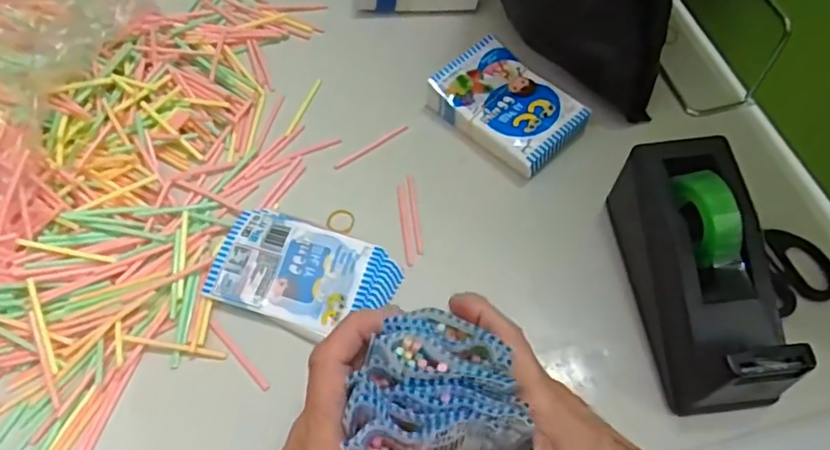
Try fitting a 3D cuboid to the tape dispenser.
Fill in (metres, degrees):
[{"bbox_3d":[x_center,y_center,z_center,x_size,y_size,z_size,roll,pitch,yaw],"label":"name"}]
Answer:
[{"bbox_3d":[0.167,0.026,0.335,0.056,0.081,0.153,-5,61,-2],"label":"tape dispenser"}]

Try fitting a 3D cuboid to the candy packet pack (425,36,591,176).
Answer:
[{"bbox_3d":[0.070,-0.088,0.437,0.071,0.031,0.106,-40,67,-19],"label":"candy packet pack"}]

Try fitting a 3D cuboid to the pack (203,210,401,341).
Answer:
[{"bbox_3d":[-0.074,0.034,0.383,0.117,0.014,0.070,18,63,11],"label":"pack"}]

